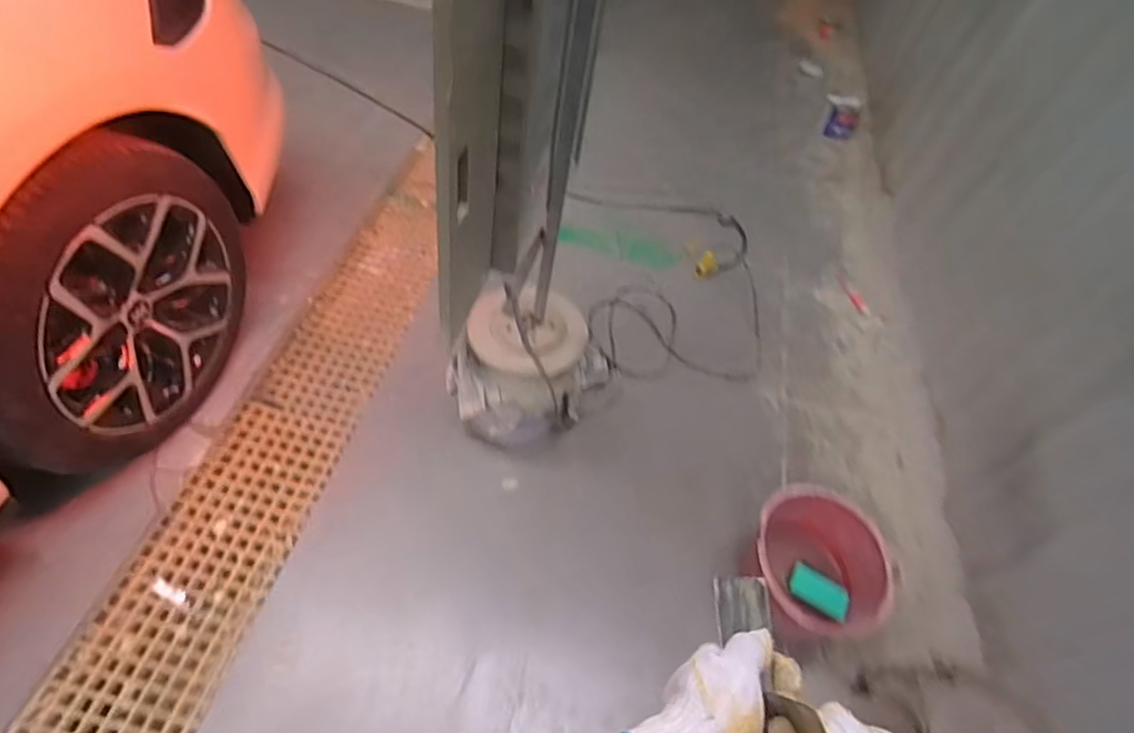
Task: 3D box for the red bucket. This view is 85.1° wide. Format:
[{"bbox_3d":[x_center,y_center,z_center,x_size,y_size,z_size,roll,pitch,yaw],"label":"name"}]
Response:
[{"bbox_3d":[0.541,0.448,1.417,0.286,0.232,0.334,-11,54,-19],"label":"red bucket"}]

